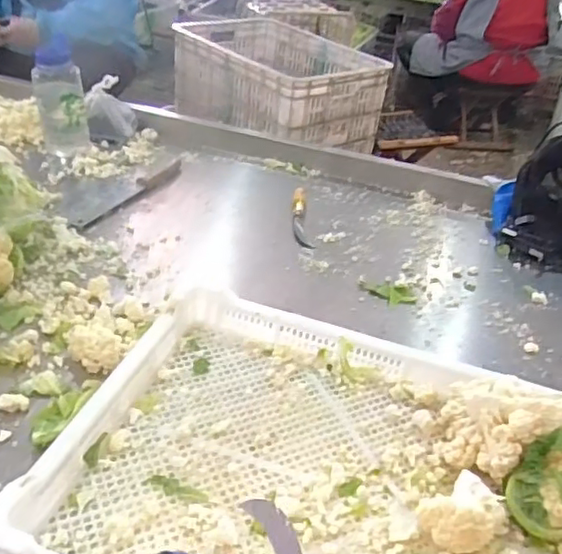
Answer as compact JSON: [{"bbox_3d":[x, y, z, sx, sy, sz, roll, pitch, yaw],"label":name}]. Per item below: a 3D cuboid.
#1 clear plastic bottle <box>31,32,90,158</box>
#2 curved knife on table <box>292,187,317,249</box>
[{"bbox_3d":[-0.428,-0.344,1.230,0.093,0.205,0.091,0,34,-10],"label":"clear plastic bottle"},{"bbox_3d":[0.036,-0.111,1.152,0.033,0.018,0.197,3,34,-6],"label":"curved knife on table"}]

